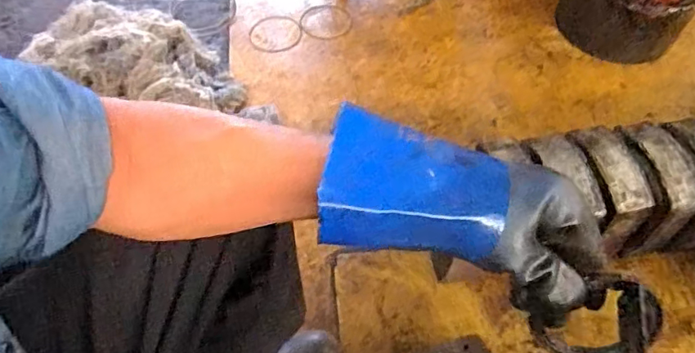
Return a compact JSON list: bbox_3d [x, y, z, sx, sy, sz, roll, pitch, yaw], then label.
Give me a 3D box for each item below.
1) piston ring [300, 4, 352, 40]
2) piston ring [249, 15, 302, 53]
[{"bbox_3d":[-0.050,-0.375,1.257,0.122,0.008,0.128,-1,54,1],"label":"piston ring"},{"bbox_3d":[-0.171,-0.344,1.241,0.122,0.007,0.136,-2,54,0],"label":"piston ring"}]

